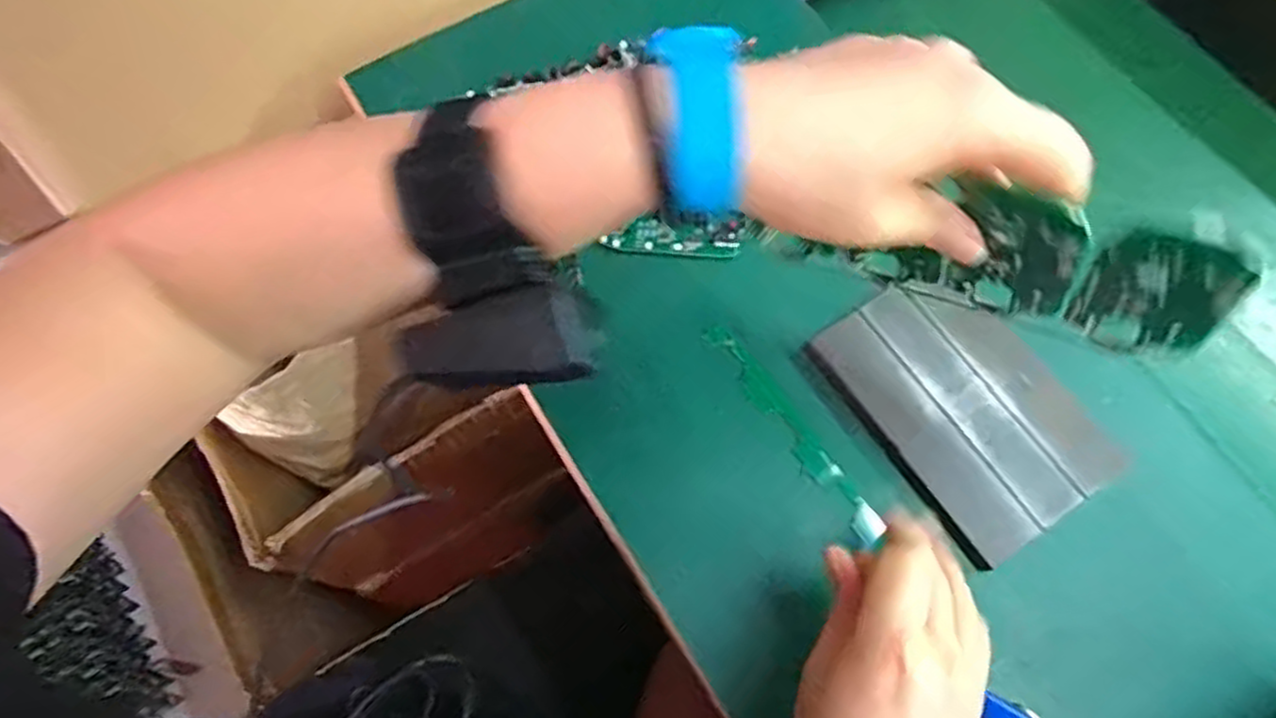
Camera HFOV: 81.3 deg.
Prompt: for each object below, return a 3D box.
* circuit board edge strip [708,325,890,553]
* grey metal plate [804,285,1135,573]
[{"bbox_3d":[0.083,0.037,0.410,0.016,0.007,0.138,-32,73,-14],"label":"circuit board edge strip"},{"bbox_3d":[0.181,0.025,0.410,0.105,0.019,0.147,-31,73,-13],"label":"grey metal plate"}]

